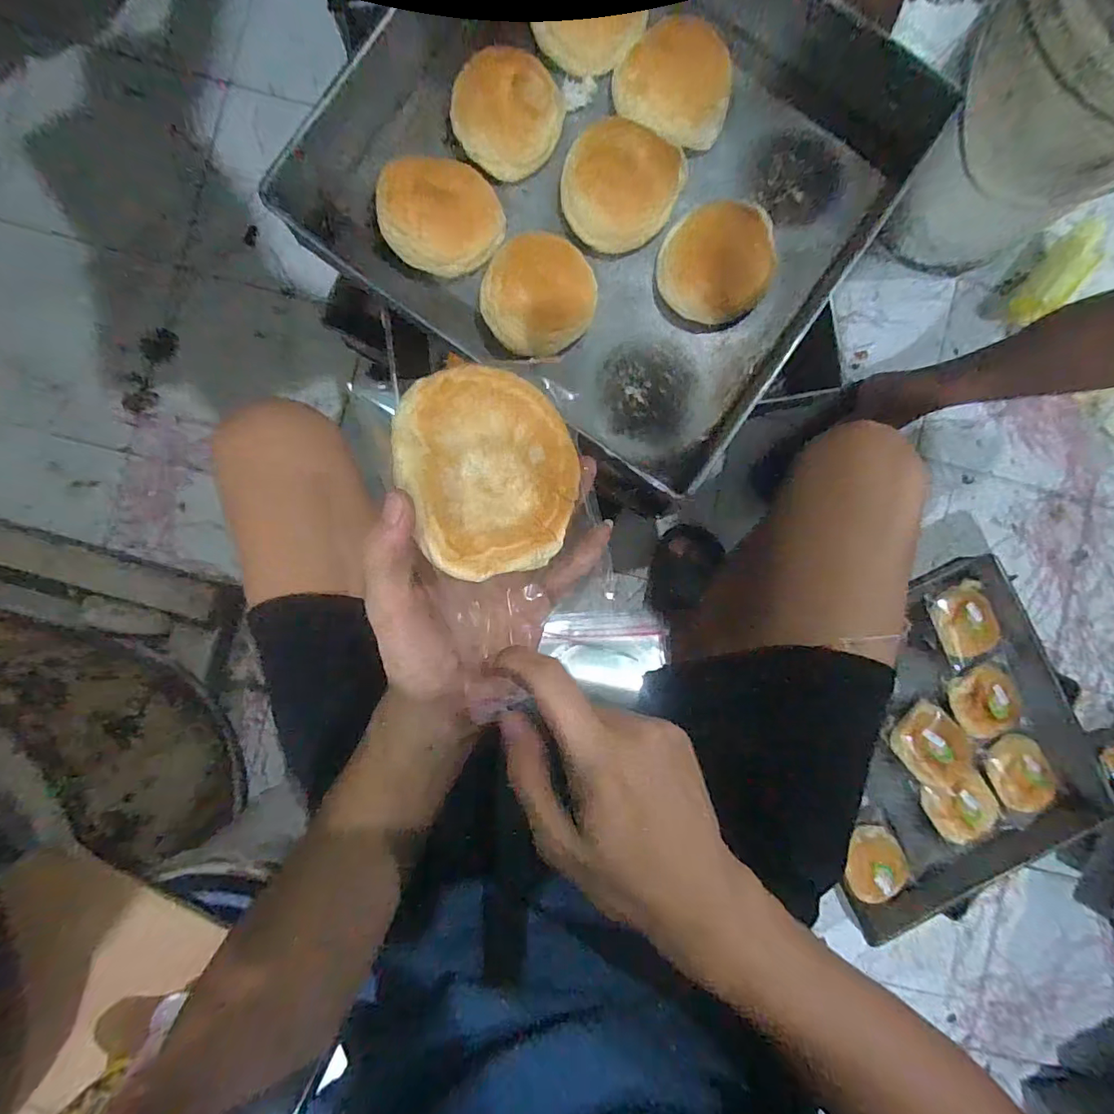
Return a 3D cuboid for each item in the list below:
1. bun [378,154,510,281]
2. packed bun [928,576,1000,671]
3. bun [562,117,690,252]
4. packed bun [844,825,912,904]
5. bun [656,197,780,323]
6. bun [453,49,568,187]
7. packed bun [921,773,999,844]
[{"bbox_3d":[-0.101,-0.285,0.434,0.101,0.038,0.078,26,88,-2],"label":"bun"},{"bbox_3d":[0.589,0.094,0.742,0.077,0.042,0.112,-16,90,-3],"label":"packed bun"},{"bbox_3d":[0.057,-0.323,0.437,0.105,0.056,0.107,0,89,-3],"label":"bun"},{"bbox_3d":[0.456,0.431,0.736,0.083,0.031,0.091,1,89,-3],"label":"packed bun"},{"bbox_3d":[0.140,-0.251,0.449,0.095,0.044,0.086,-7,89,-3],"label":"bun"},{"bbox_3d":[-0.044,-0.378,0.438,0.089,0.051,0.077,28,88,-2],"label":"bun"},{"bbox_3d":[0.580,0.358,0.752,0.086,0.032,0.085,0,89,-3],"label":"packed bun"}]

